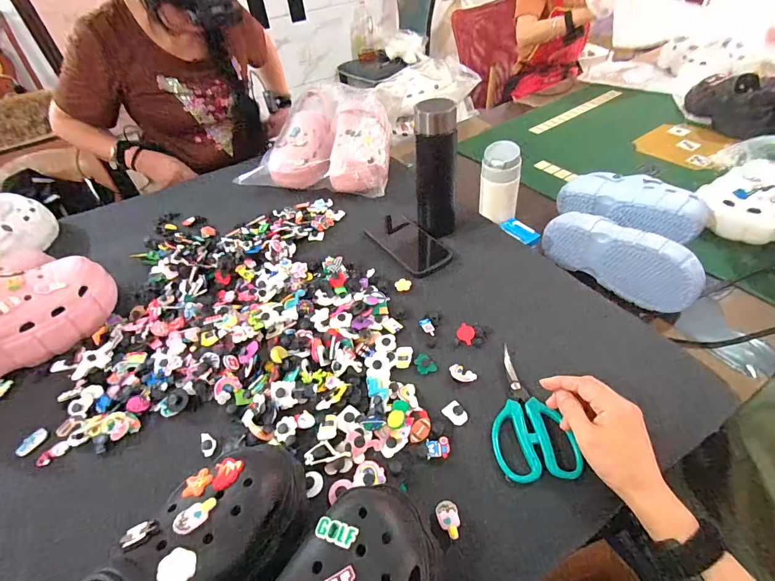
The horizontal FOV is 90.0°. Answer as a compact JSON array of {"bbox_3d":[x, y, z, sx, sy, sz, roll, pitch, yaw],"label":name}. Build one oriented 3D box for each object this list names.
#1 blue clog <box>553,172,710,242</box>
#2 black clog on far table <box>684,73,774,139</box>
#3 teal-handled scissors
[{"bbox_3d":[0.464,-0.159,0.753,0.089,0.107,0.251,-32,50,-24],"label":"blue clog"},{"bbox_3d":[0.984,-0.514,1.057,0.282,0.120,0.153,22,51,26],"label":"black clog on far table"},{"bbox_3d":[0.144,0.129,0.421,0.076,0.011,0.146,-7,46,-3],"label":"teal-handled scissors"}]

